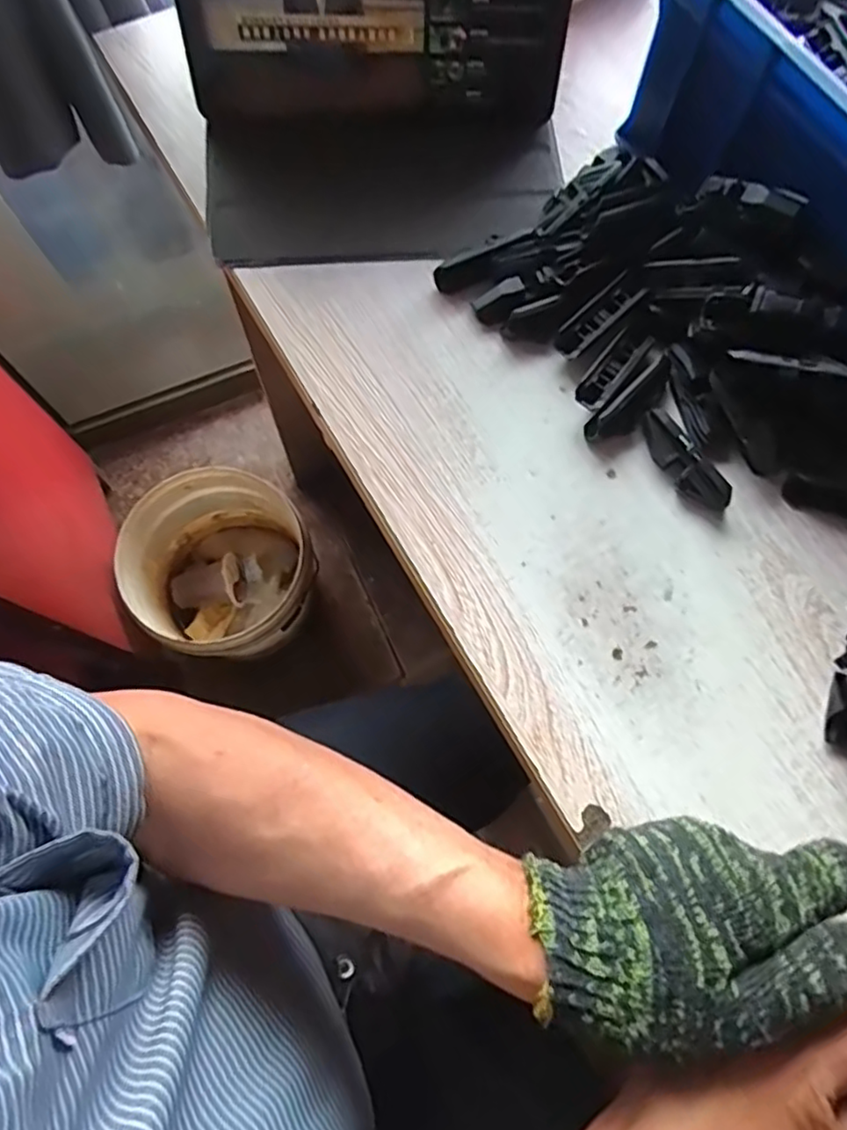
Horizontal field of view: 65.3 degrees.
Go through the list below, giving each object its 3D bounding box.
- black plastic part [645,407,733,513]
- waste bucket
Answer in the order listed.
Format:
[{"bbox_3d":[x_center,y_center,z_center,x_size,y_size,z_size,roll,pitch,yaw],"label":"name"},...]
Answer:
[{"bbox_3d":[0.159,-0.063,0.406,0.018,0.019,0.072,-33,77,-11],"label":"black plastic part"},{"bbox_3d":[-0.290,0.021,1.025,0.243,0.300,0.250,0,73,-1],"label":"waste bucket"}]

